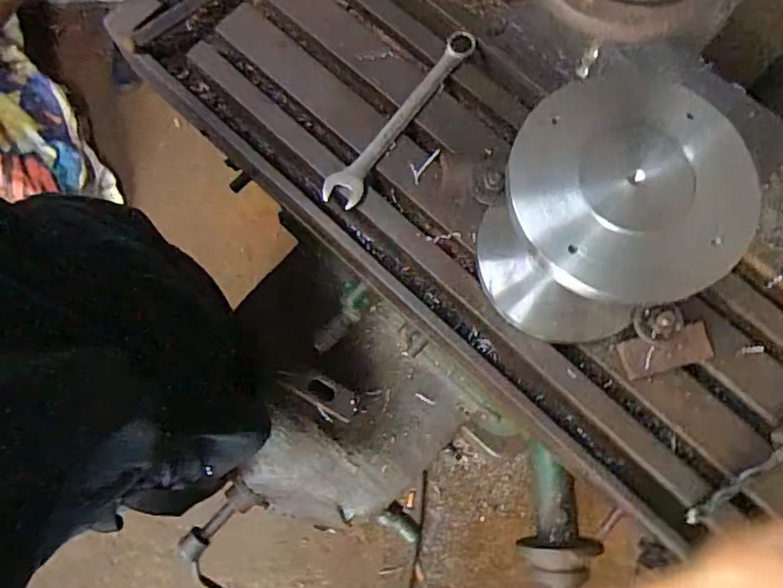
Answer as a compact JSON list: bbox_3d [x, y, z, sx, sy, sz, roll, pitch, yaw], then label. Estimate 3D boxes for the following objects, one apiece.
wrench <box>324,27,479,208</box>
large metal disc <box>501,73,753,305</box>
[{"bbox_3d":[0.010,-0.175,0.580,0.033,0.018,0.225,34,79,8],"label":"wrench"},{"bbox_3d":[0.156,-0.072,0.388,0.145,0.015,0.151,-3,80,15],"label":"large metal disc"}]

